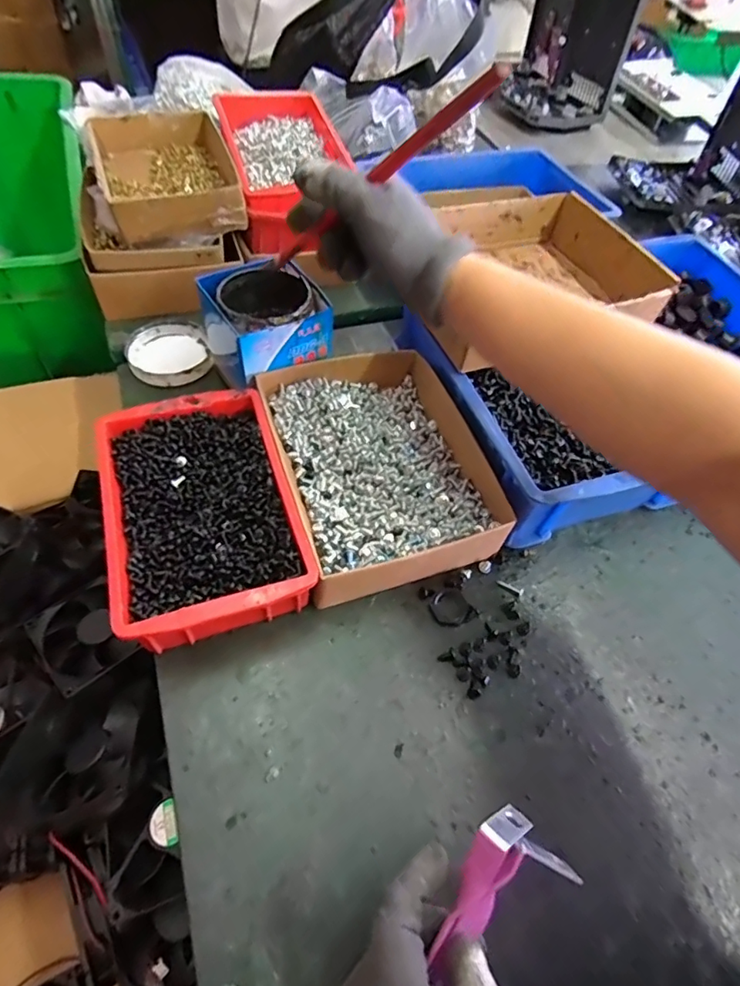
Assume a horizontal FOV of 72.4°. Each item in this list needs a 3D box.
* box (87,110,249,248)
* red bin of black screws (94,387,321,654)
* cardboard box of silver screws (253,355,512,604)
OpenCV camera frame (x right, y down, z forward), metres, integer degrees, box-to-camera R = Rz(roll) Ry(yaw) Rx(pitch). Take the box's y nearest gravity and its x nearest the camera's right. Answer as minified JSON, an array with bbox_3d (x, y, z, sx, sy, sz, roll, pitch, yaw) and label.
[{"bbox_3d":[-0.221,-0.350,0.559,0.135,0.057,0.174,-15,58,-15],"label":"box"},{"bbox_3d":[-0.130,0.015,0.398,0.134,0.053,0.202,-15,58,-15],"label":"red bin of black screws"},{"bbox_3d":[0.008,-0.026,0.442,0.160,0.048,0.227,-14,58,-14],"label":"cardboard box of silver screws"}]

